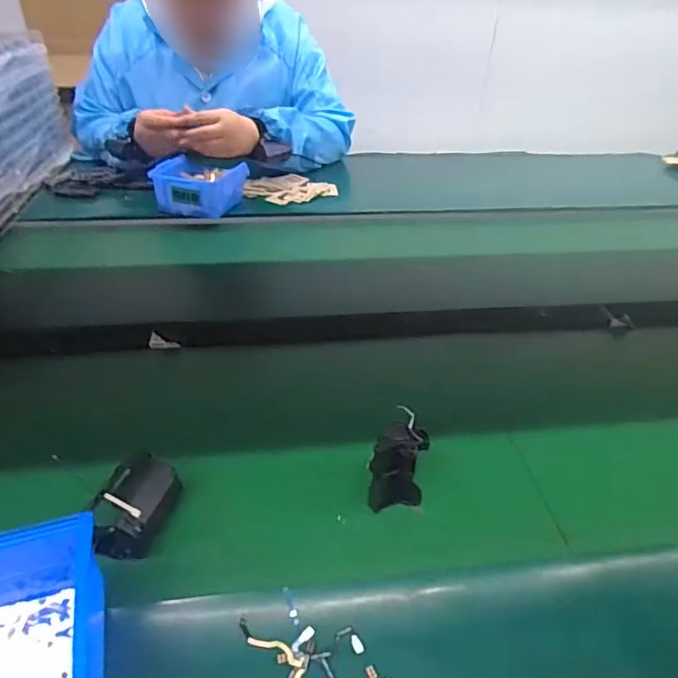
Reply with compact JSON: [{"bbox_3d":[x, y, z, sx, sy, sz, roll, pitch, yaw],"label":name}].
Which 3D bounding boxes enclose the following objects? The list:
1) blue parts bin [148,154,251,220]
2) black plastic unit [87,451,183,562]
[{"bbox_3d":[-0.235,-0.258,0.886,0.131,0.056,0.123,10,39,9],"label":"blue parts bin"},{"bbox_3d":[-0.153,0.126,0.403,0.041,0.044,0.069,8,38,7],"label":"black plastic unit"}]

